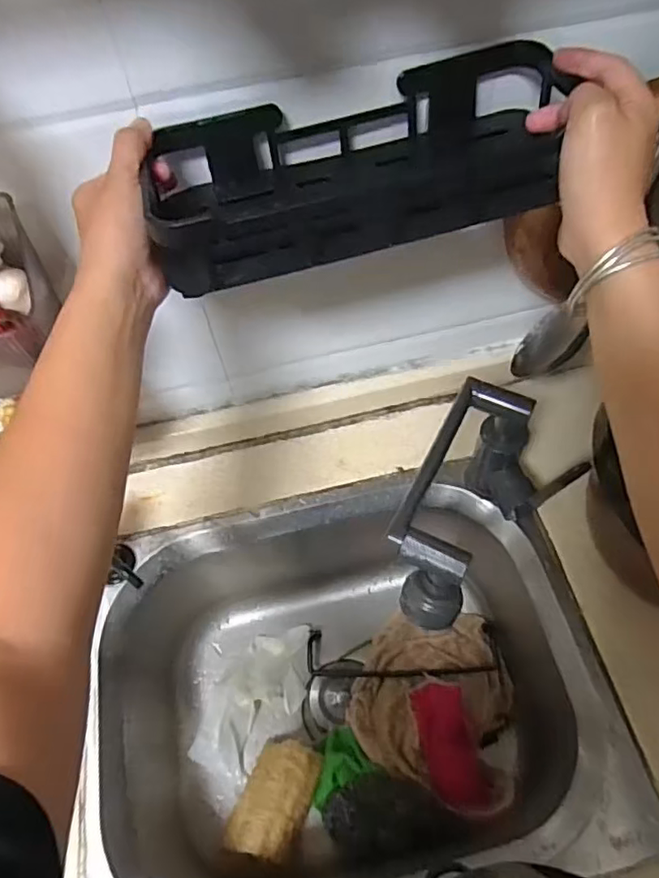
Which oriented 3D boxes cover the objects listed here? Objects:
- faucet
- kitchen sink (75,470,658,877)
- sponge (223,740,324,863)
[{"bbox_3d":[0.135,0.083,0.554,0.107,0.181,0.221,22,63,16],"label":"faucet"},{"bbox_3d":[0.018,0.277,0.676,0.490,0.219,0.376,-12,58,-3],"label":"kitchen sink"},{"bbox_3d":[-0.060,0.412,0.677,0.071,0.069,0.117,18,61,14],"label":"sponge"}]

